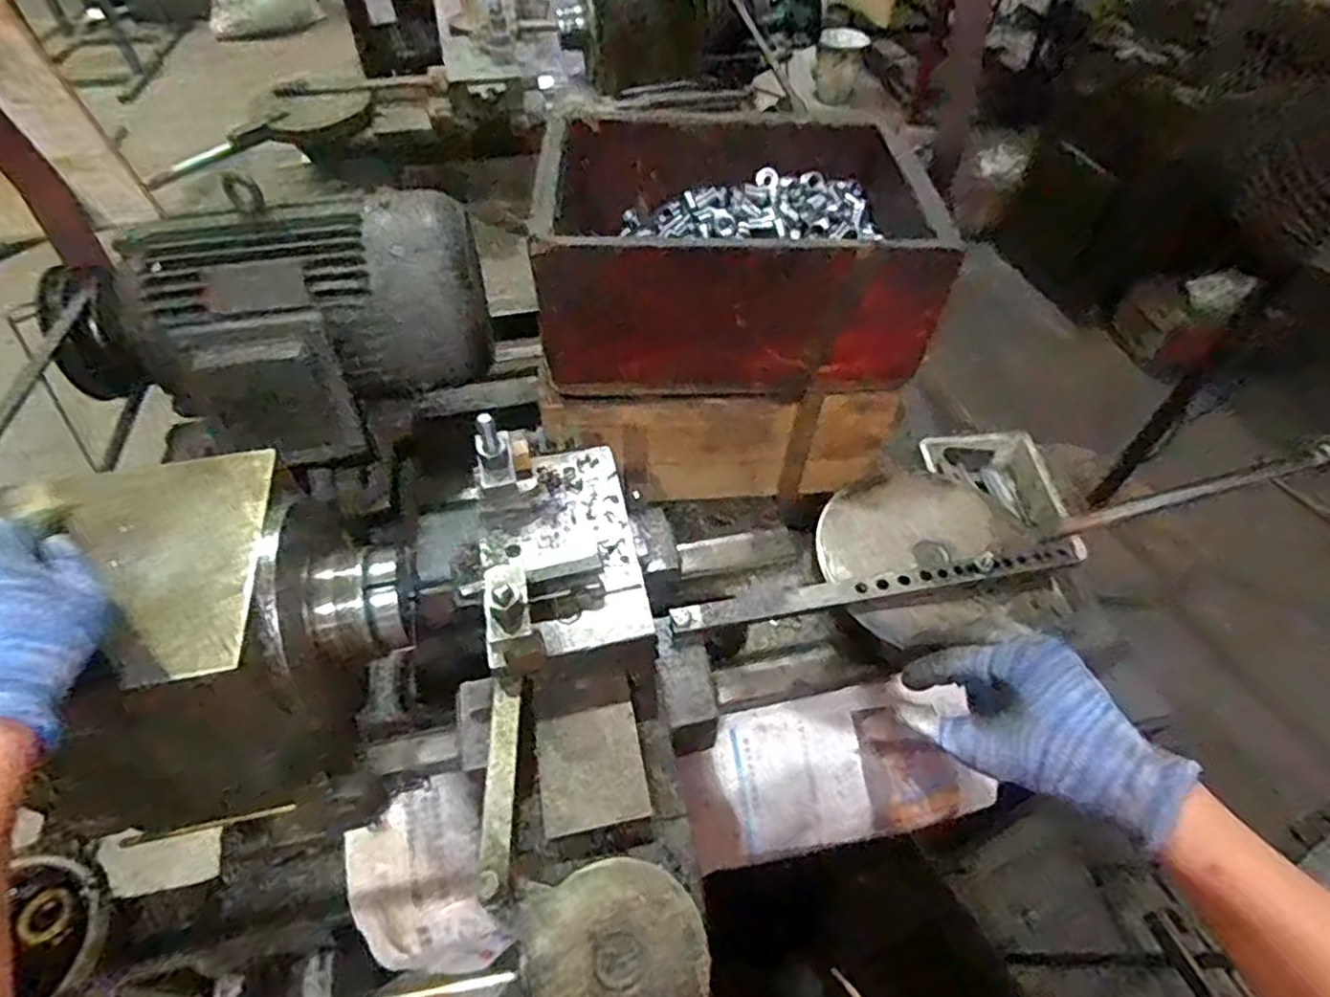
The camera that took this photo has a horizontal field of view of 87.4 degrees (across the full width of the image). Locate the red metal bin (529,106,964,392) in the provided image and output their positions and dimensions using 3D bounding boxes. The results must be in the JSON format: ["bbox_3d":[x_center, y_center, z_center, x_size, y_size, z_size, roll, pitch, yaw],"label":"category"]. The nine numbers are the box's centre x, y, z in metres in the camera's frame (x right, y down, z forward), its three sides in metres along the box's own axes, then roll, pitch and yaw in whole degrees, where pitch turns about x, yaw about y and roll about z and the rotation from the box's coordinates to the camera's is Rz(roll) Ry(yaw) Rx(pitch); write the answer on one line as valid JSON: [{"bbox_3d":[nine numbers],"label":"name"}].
[{"bbox_3d":[0.062,-0.241,0.669,0.334,0.155,0.241,0,51,-1],"label":"red metal bin"}]

